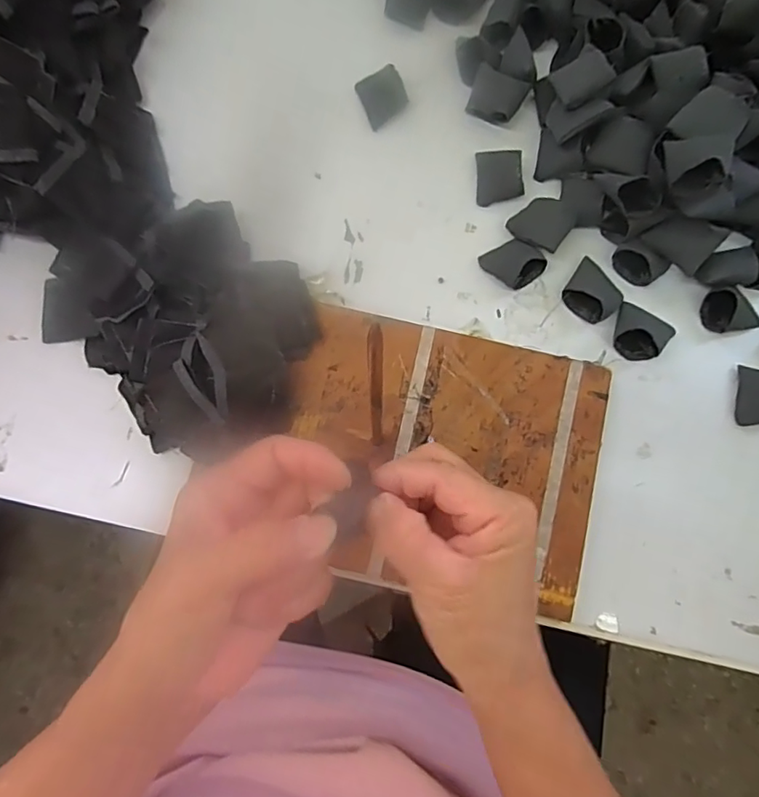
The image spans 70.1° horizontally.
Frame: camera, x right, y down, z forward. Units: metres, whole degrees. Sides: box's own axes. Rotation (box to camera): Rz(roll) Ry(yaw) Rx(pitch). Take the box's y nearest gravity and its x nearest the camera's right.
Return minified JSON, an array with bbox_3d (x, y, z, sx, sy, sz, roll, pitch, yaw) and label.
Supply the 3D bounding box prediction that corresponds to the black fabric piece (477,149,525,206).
[{"bbox_3d":[0.093,-0.173,0.418,0.033,0.019,0.041,0,79,-1],"label":"black fabric piece"}]

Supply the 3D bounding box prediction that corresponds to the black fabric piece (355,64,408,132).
[{"bbox_3d":[0.004,-0.241,0.429,0.035,0.018,0.039,-22,80,-5],"label":"black fabric piece"}]

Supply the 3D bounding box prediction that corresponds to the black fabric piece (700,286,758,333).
[{"bbox_3d":[0.259,-0.064,0.392,0.040,0.022,0.028,-3,79,-2],"label":"black fabric piece"}]

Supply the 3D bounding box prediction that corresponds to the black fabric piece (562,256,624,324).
[{"bbox_3d":[0.157,-0.080,0.397,0.037,0.019,0.043,-39,82,-8],"label":"black fabric piece"}]

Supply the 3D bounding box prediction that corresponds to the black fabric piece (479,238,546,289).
[{"bbox_3d":[0.100,-0.102,0.401,0.037,0.026,0.036,-34,82,-7],"label":"black fabric piece"}]

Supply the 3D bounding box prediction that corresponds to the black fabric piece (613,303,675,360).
[{"bbox_3d":[0.193,-0.048,0.392,0.042,0.017,0.038,24,80,3],"label":"black fabric piece"}]

